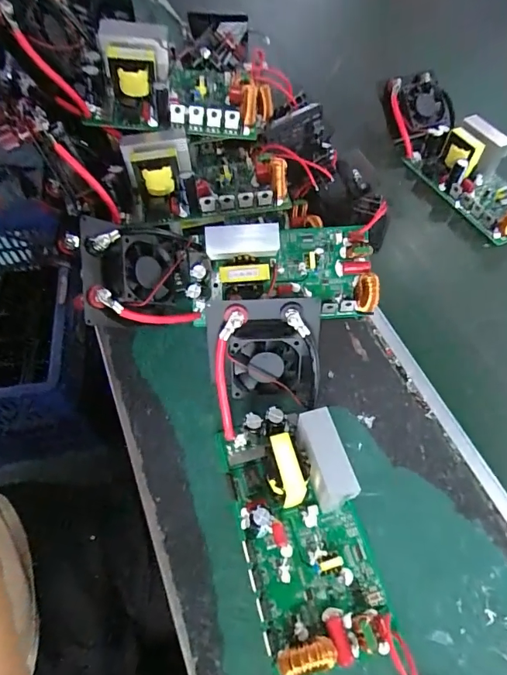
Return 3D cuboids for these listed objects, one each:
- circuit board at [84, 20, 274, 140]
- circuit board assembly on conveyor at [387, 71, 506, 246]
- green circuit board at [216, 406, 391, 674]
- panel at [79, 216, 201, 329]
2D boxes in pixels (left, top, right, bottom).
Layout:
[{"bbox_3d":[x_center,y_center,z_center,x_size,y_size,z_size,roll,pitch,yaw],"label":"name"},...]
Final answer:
[{"bbox_3d":[-0.082,-0.286,0.499,0.201,0.079,0.107,0,57,-2],"label":"circuit board"},{"bbox_3d":[0.272,-0.241,0.579,0.092,0.062,0.265,-20,60,-14],"label":"circuit board assembly on conveyor"},{"bbox_3d":[0.038,0.142,0.337,0.091,0.053,0.176,-13,59,-10],"label":"green circuit board"},{"bbox_3d":[-0.105,-0.058,0.418,0.104,0.032,0.095,0,85,-35],"label":"panel"}]

